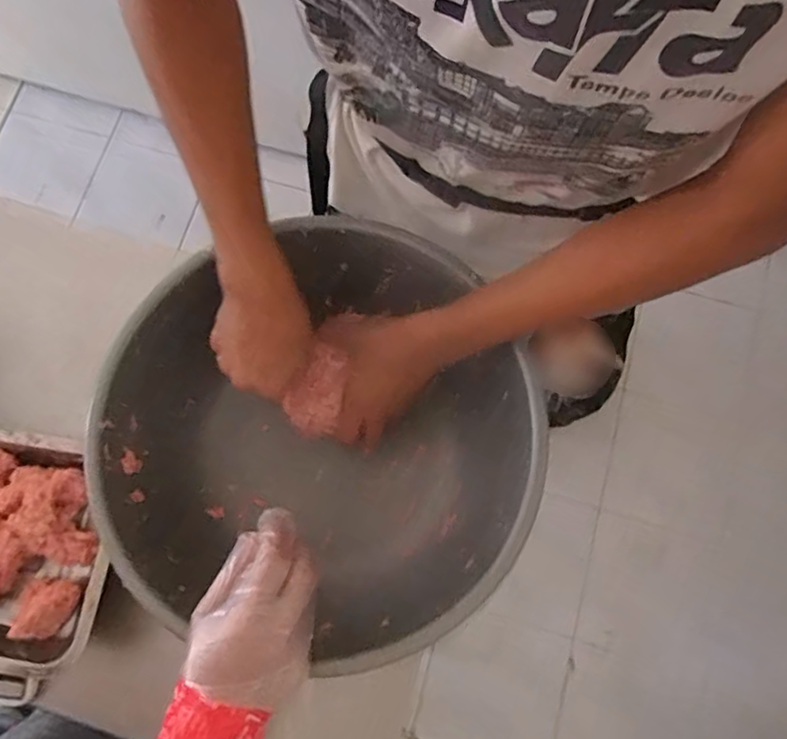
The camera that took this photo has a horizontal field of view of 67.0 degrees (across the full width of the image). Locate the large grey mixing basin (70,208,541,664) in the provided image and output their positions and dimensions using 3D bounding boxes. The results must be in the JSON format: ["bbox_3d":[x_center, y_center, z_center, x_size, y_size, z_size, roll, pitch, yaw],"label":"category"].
[{"bbox_3d":[-0.054,0.057,0.567,0.370,0.168,0.352,0,78,1],"label":"large grey mixing basin"}]

